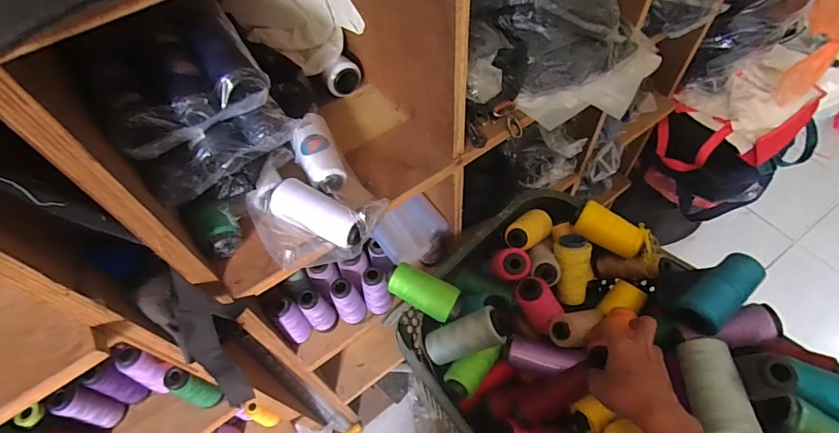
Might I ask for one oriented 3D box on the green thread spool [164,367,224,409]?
[{"bbox_3d":[-0.330,0.256,0.632,0.041,0.112,0.034,16,59,14],"label":"green thread spool"}]

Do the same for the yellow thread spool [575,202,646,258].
[{"bbox_3d":[0.284,0.021,0.641,0.096,0.039,0.040,30,63,21],"label":"yellow thread spool"}]

